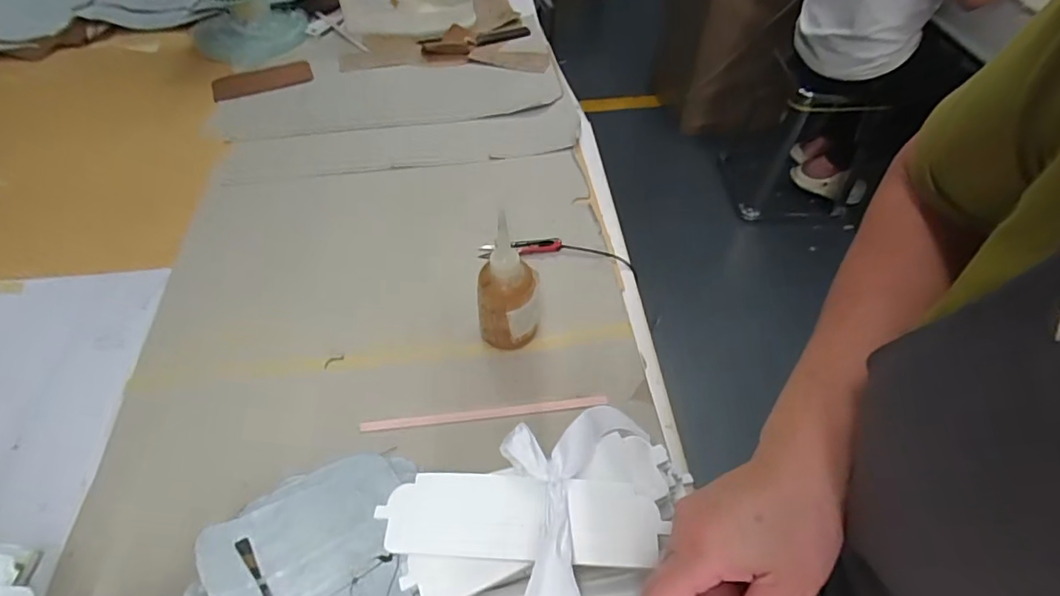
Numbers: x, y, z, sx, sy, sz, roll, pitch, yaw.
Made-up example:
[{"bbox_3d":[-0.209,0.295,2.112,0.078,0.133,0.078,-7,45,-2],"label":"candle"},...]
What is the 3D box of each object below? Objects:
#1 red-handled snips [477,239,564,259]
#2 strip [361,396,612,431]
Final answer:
[{"bbox_3d":[-0.013,-0.063,0.674,0.104,0.010,0.022,-4,51,-5],"label":"red-handled snips"},{"bbox_3d":[-0.045,0.117,0.542,0.246,0.010,0.009,-4,51,-5],"label":"strip"}]

